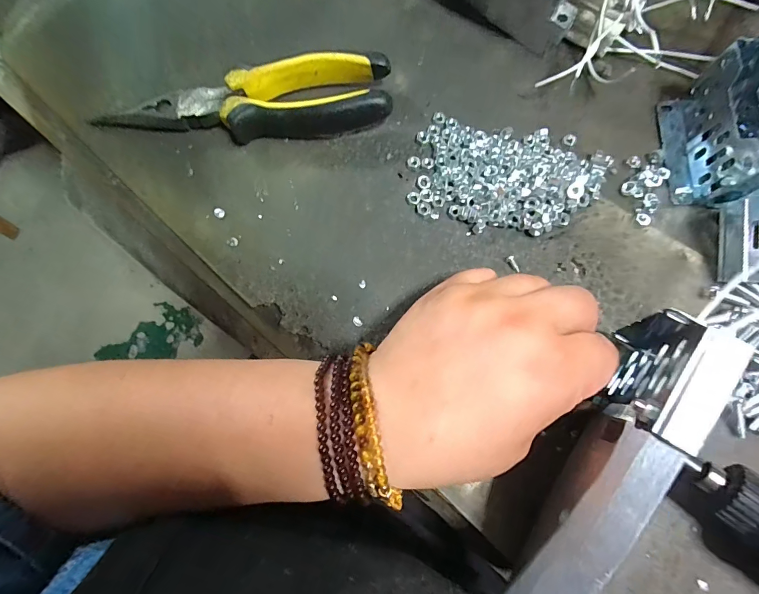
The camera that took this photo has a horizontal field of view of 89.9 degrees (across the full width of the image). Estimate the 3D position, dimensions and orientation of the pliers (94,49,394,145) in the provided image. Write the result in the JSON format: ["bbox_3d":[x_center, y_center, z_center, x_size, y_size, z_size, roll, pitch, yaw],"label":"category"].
[{"bbox_3d":[-0.083,-0.123,0.240,0.176,0.023,0.046,-2,76,1],"label":"pliers"}]

